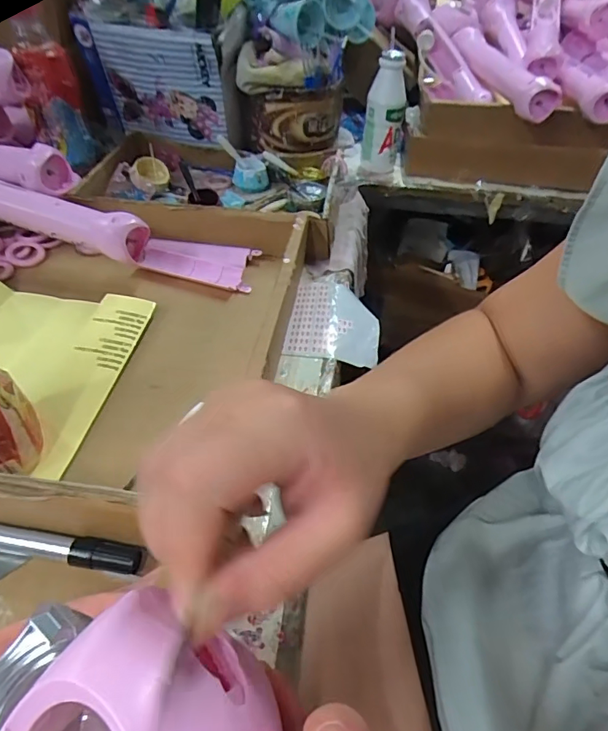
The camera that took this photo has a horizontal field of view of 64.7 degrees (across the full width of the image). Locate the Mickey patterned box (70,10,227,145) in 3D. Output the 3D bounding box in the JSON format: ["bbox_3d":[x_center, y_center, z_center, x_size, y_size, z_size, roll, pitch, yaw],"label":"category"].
[{"bbox_3d":[-0.182,-0.343,0.589,0.166,0.136,0.018,11,61,8],"label":"Mickey patterned box"}]

